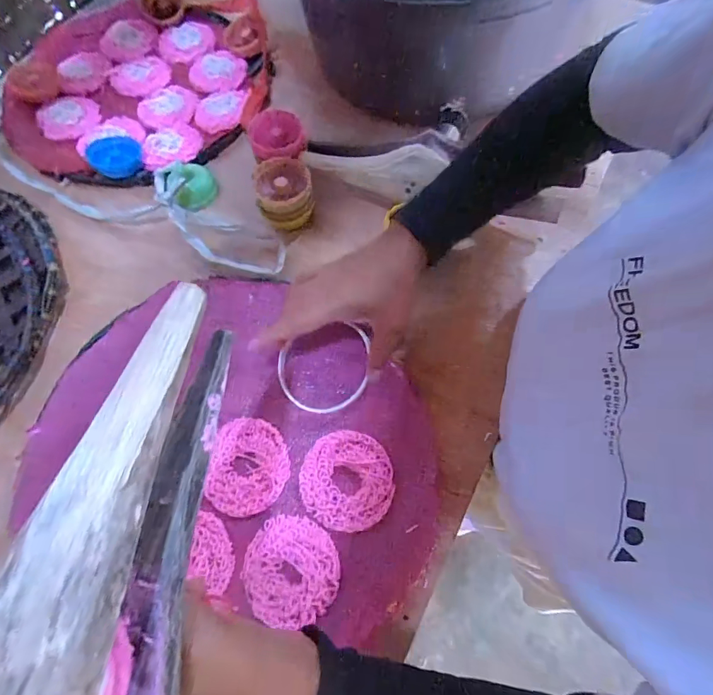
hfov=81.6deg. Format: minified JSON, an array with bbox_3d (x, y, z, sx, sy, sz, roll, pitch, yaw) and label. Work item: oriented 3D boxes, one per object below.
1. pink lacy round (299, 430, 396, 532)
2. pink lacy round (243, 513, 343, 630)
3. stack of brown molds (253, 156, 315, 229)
[{"bbox_3d":[-0.008,0.113,0.355,0.078,0.009,0.079,0,68,1],"label":"pink lacy round"},{"bbox_3d":[-0.052,0.177,0.330,0.075,0.005,0.074,0,68,1],"label":"pink lacy round"},{"bbox_3d":[-0.077,-0.164,0.463,0.062,0.063,0.065,-17,68,-6],"label":"stack of brown molds"}]

